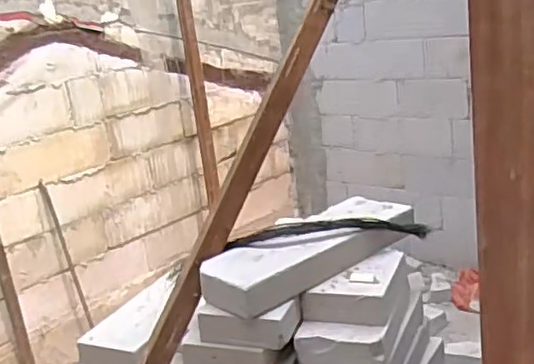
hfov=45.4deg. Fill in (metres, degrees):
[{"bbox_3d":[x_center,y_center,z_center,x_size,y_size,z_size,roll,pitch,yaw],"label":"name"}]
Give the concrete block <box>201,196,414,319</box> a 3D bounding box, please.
[{"bbox_3d":[0.110,0.158,1.571,0.595,0.092,0.204,-20,21,-36],"label":"concrete block"}]

